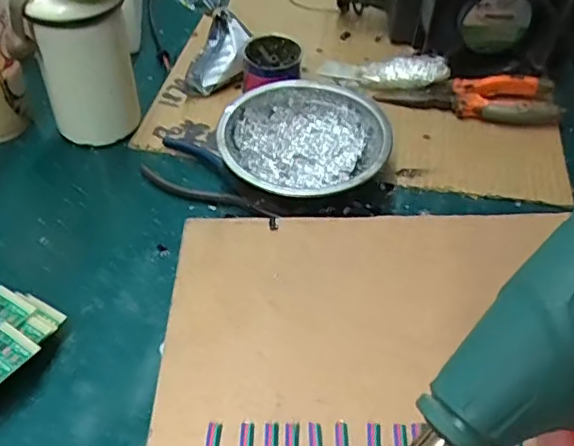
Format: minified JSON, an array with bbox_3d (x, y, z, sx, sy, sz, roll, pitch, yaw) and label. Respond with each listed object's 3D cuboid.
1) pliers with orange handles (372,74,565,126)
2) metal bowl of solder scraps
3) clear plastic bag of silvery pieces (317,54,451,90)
[{"bbox_3d":[0.164,-0.109,0.528,0.152,0.023,0.049,0,45,-3],"label":"pliers with orange handles"},{"bbox_3d":[0.013,-0.057,0.464,0.125,0.048,0.123,2,45,-2],"label":"metal bowl of solder scraps"},{"bbox_3d":[0.086,-0.141,0.553,0.120,0.021,0.033,5,43,21],"label":"clear plastic bag of silvery pieces"}]

